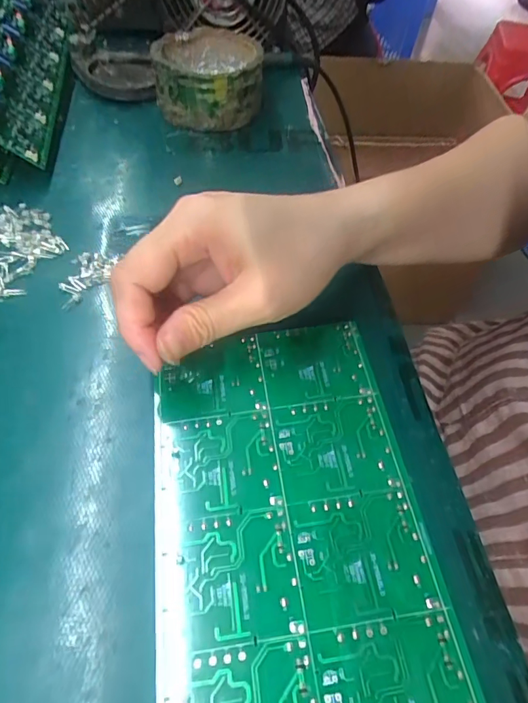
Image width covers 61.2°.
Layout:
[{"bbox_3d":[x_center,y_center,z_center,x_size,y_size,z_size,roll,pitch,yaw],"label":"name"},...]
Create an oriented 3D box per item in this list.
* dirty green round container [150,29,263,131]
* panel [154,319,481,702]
[{"bbox_3d":[-0.045,-0.224,0.368,0.086,0.050,0.080,-7,55,-9],"label":"dirty green round container"},{"bbox_3d":[0.011,0.080,0.175,0.105,0.004,0.214,-7,54,-4],"label":"panel"}]

